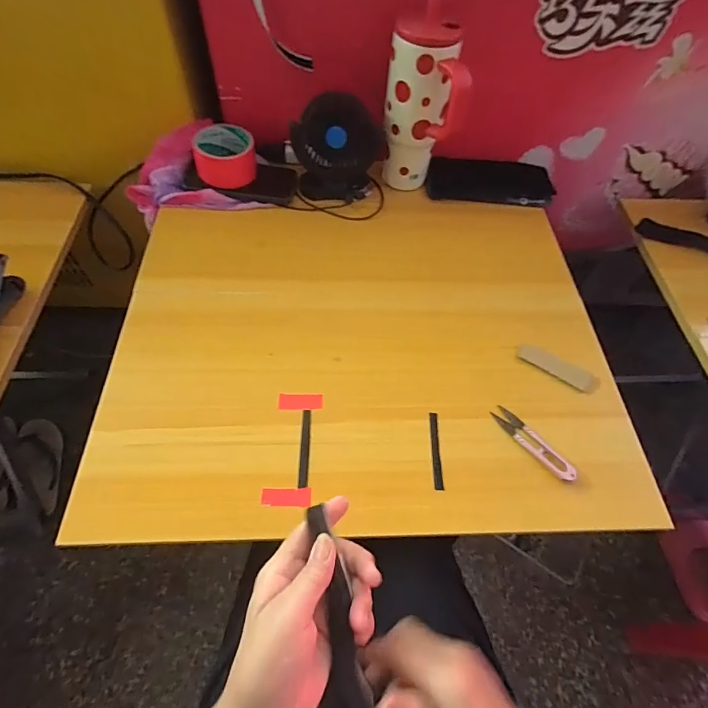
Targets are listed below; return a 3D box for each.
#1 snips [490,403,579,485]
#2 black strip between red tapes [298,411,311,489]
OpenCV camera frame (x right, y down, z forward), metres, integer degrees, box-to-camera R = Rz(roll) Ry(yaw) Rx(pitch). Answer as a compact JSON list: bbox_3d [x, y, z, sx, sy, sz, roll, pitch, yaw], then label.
[{"bbox_3d":[0.193,0.096,0.452,0.023,0.013,0.102,-33,66,-22],"label":"snips"},{"bbox_3d":[-0.051,0.098,0.439,0.010,0.004,0.083,3,58,-3],"label":"black strip between red tapes"}]

